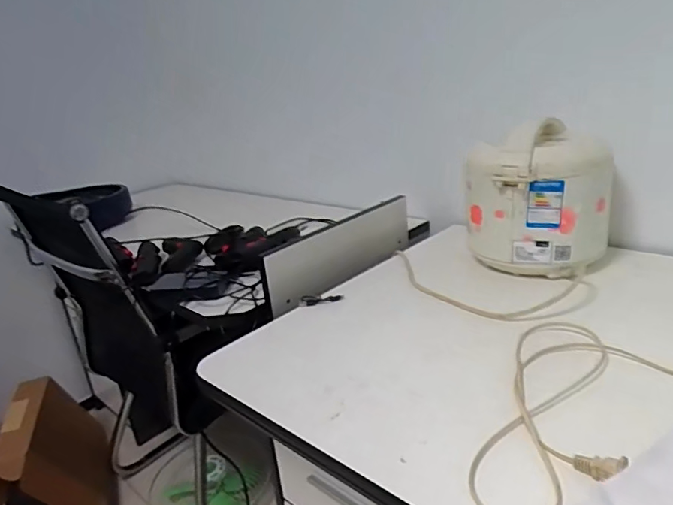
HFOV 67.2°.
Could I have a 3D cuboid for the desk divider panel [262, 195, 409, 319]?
[{"bbox_3d":[0.010,-0.005,0.972,0.371,0.109,0.029,-27,25,-37],"label":"desk divider panel"}]

